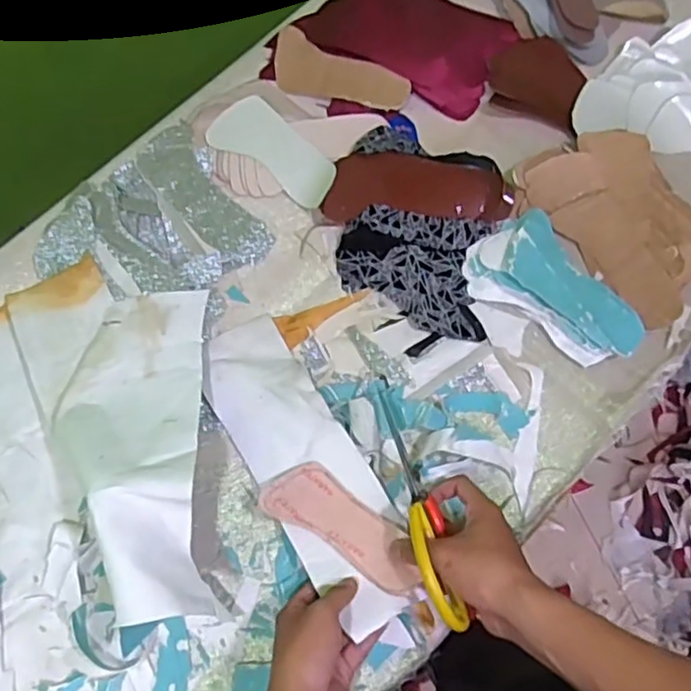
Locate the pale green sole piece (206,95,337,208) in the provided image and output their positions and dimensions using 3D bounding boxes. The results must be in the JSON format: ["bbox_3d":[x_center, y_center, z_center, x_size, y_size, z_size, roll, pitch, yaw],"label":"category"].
[{"bbox_3d":[-0.078,-0.219,0.728,0.152,0.009,0.068,34,105,6],"label":"pale green sole piece"}]

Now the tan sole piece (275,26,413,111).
[{"bbox_3d":[-0.012,-0.311,0.765,0.172,0.010,0.071,30,89,13],"label":"tan sole piece"}]

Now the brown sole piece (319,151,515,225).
[{"bbox_3d":[0.079,-0.172,0.704,0.200,0.015,0.072,-1,88,-2],"label":"brown sole piece"}]

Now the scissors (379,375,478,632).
[{"bbox_3d":[0.065,0.136,0.582,0.040,0.056,0.216,-10,49,-4],"label":"scissors"}]

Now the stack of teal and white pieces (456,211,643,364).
[{"bbox_3d":[0.220,-0.054,0.686,0.109,0.034,0.184,-40,76,-12],"label":"stack of teal and white pieces"}]

